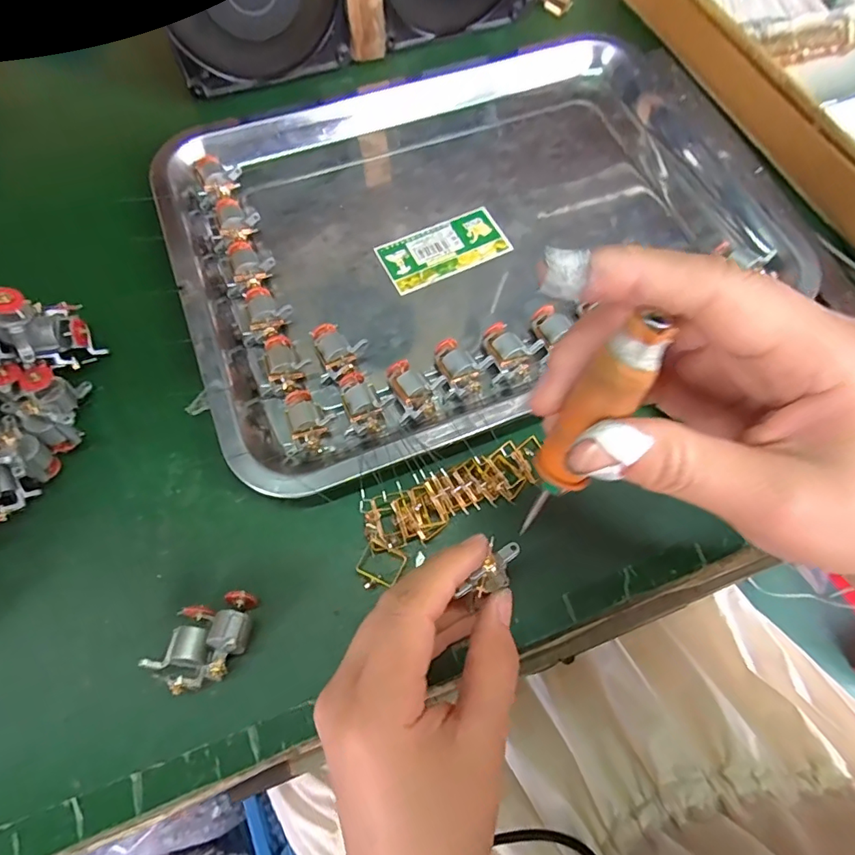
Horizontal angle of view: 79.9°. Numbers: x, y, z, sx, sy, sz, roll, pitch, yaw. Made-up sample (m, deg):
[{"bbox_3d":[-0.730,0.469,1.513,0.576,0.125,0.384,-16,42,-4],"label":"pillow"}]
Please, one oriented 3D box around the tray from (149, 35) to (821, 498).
[{"bbox_3d":[0.029,-0.139,0.325,0.362,0.031,0.273,-23,72,-10],"label":"tray"}]

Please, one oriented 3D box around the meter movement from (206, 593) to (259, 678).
[{"bbox_3d":[-0.086,0.091,0.224,0.016,0.020,0.036,10,69,3],"label":"meter movement"}]

